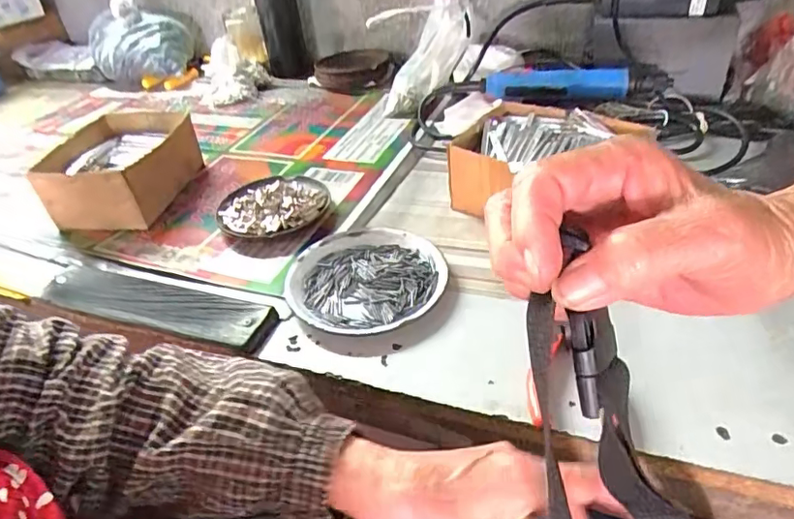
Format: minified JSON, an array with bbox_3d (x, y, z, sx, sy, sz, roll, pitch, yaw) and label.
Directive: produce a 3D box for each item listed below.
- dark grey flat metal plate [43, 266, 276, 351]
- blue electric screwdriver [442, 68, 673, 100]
[{"bbox_3d":[-0.213,0.038,0.474,0.225,0.013,0.058,8,42,18],"label":"dark grey flat metal plate"},{"bbox_3d":[0.185,-0.211,0.662,0.262,0.034,0.042,7,39,18],"label":"blue electric screwdriver"}]

